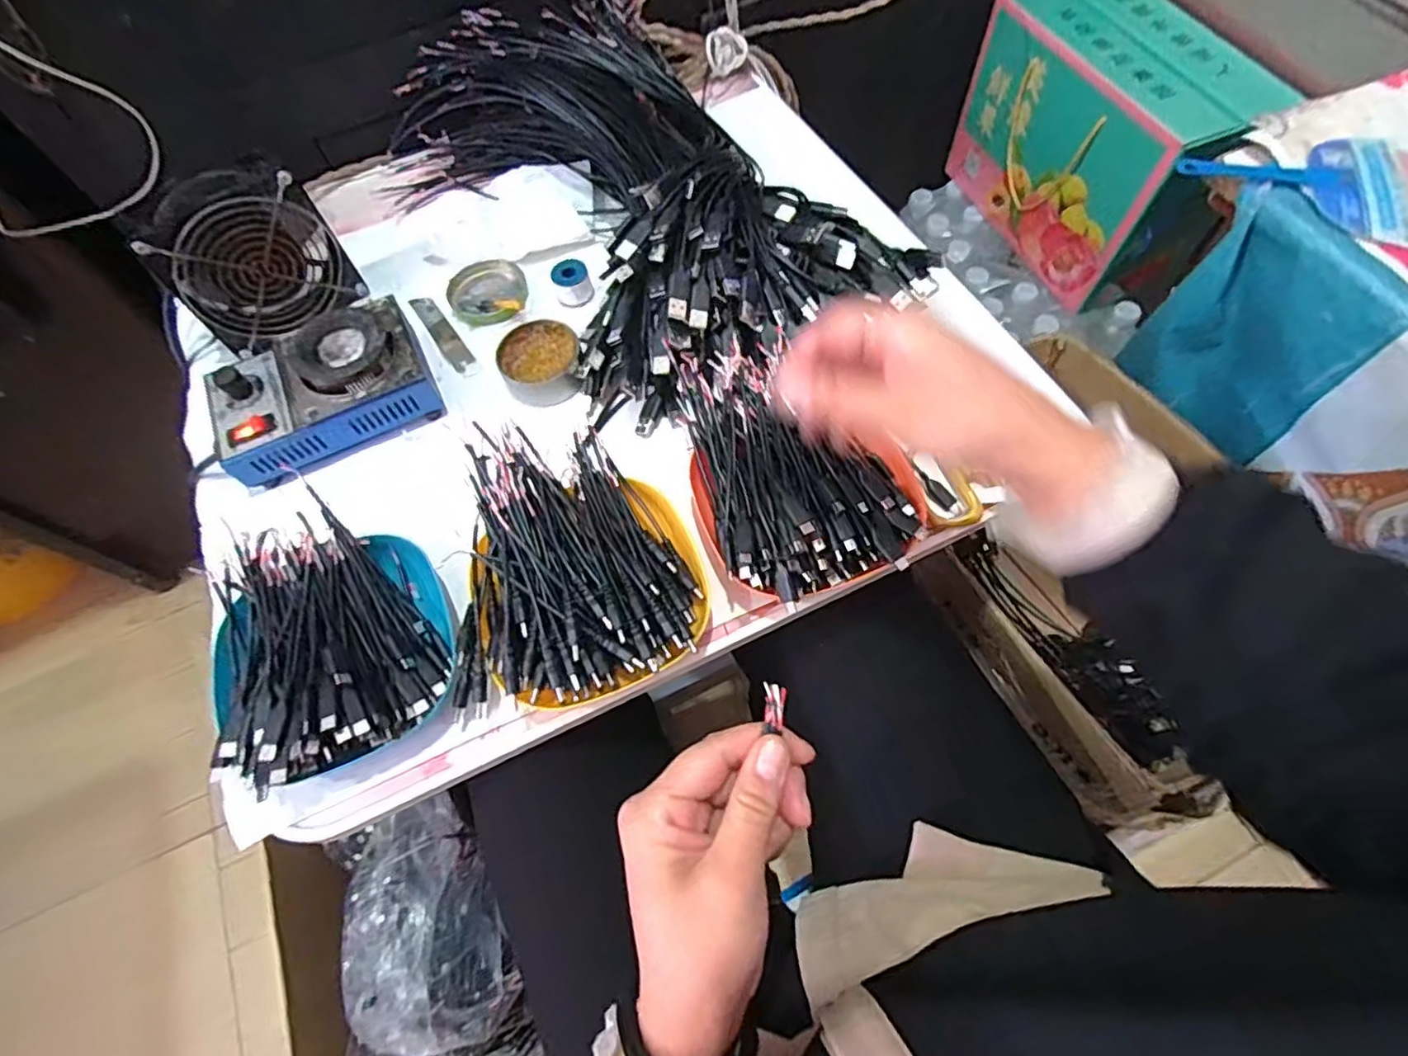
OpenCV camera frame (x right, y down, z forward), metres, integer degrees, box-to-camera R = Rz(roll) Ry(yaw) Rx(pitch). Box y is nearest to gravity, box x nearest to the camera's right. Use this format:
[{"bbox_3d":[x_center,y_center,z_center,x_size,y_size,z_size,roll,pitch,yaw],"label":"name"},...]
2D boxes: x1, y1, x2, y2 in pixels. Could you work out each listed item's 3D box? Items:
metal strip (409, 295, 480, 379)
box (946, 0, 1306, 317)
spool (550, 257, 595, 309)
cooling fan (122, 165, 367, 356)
[{"bbox_3d":[-0.216,-0.161,0.546,0.019,0.005,0.106,-34,68,-12],"label":"metal strip"},{"bbox_3d":[0.497,-0.498,0.842,0.165,0.240,0.313,-22,66,-7],"label":"box"},{"bbox_3d":[-0.109,-0.203,0.545,0.029,0.028,0.028,-1,65,3],"label":"spool"},{"bbox_3d":[-0.344,-0.204,0.504,0.119,0.108,0.039,-31,67,-11],"label":"cooling fan"}]

